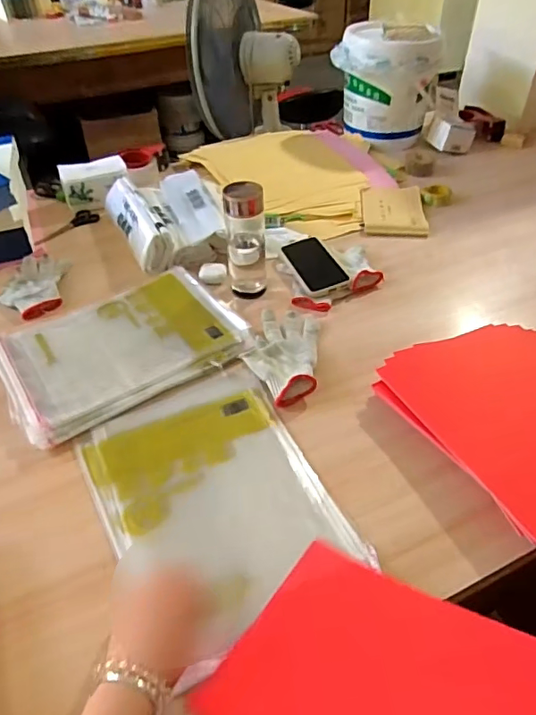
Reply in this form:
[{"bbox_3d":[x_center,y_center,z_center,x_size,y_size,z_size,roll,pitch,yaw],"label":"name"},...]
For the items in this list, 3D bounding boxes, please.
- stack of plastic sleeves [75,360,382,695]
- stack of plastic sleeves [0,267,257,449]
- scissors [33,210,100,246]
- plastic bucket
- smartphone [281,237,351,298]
[{"bbox_3d":[-0.064,0.156,0.612,0.245,0.023,0.325,-23,51,-18],"label":"stack of plastic sleeves"},{"bbox_3d":[-0.227,-0.028,0.799,0.348,0.021,0.274,-23,47,-22],"label":"stack of plastic sleeves"},{"bbox_3d":[-0.434,-0.276,1.094,0.057,0.011,0.161,24,48,25],"label":"scissors"},{"bbox_3d":[0.295,-0.693,1.321,0.263,0.248,0.199,10,43,12],"label":"plastic bucket"},{"bbox_3d":[0.082,-0.174,0.944,0.081,0.012,0.174,-20,45,-7],"label":"smartphone"}]

